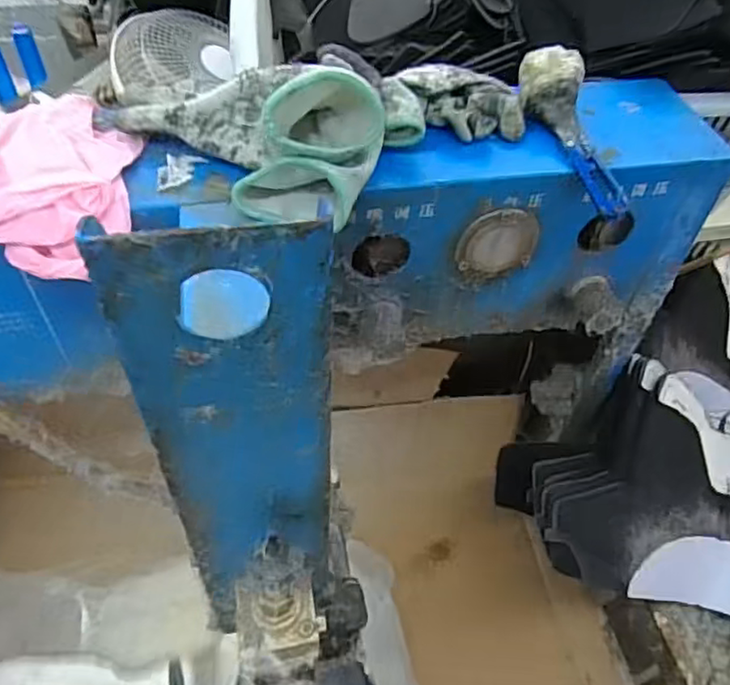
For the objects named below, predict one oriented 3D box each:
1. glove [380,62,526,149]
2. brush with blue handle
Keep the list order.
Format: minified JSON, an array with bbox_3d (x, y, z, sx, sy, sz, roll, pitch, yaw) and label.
[{"bbox_3d":[0.055,-0.155,0.418,0.100,0.028,0.053,-15,52,-15],"label":"glove"},{"bbox_3d":[0.138,-0.136,0.416,0.035,0.024,0.127,-13,72,-14],"label":"brush with blue handle"}]

